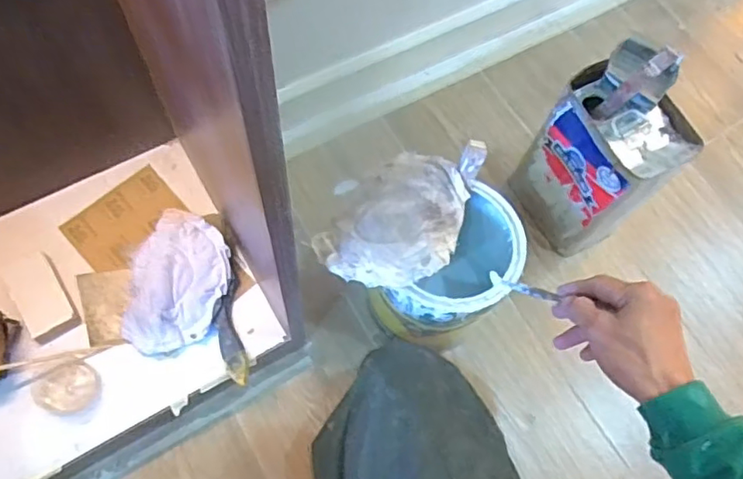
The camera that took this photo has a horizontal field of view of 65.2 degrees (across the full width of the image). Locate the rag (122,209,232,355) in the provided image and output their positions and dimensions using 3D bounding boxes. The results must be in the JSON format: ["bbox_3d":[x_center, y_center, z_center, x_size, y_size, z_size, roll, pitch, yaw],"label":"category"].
[{"bbox_3d":[-0.231,0.052,0.702,0.110,0.039,0.171,10,67,-1],"label":"rag"}]

